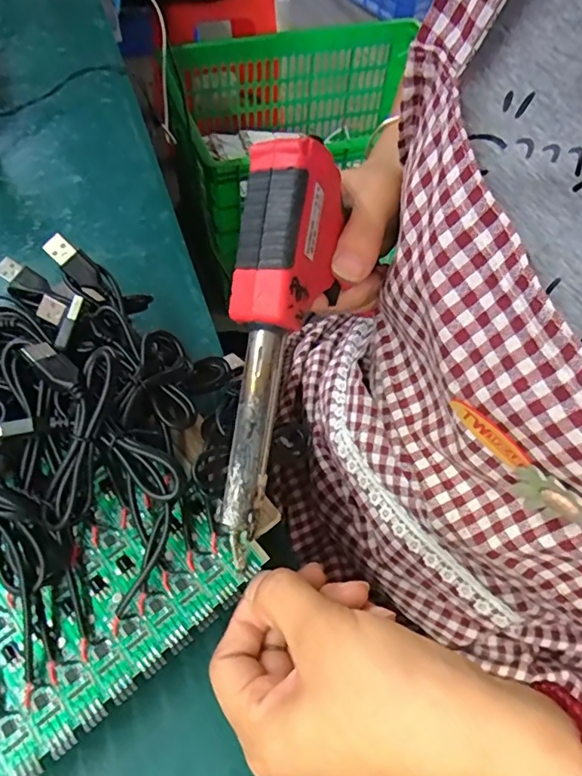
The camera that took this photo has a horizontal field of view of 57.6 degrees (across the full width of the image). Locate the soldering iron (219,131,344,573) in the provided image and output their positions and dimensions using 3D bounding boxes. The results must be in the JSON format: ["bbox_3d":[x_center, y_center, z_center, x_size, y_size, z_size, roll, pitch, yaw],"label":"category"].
[{"bbox_3d":[-0.009,-0.018,0.237,0.039,0.041,0.173,10,88,7],"label":"soldering iron"}]

